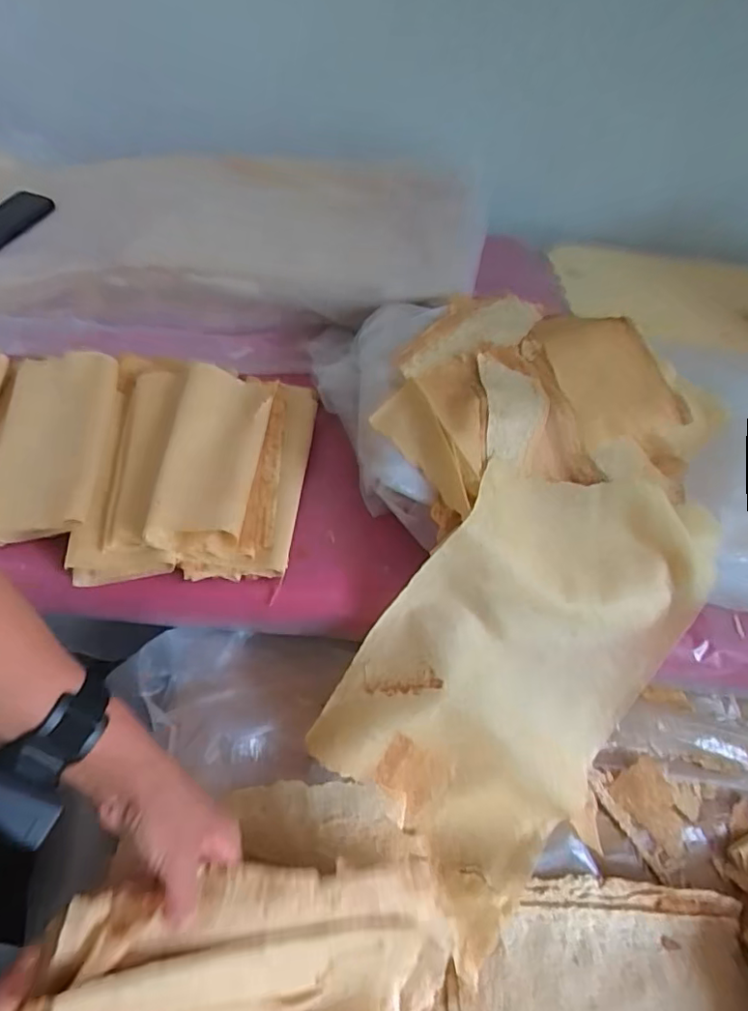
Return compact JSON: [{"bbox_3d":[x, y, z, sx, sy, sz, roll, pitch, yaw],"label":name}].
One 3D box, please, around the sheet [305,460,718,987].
[{"bbox_3d":[0.134,0.153,0.569,0.254,0.081,0.473,33,85,2],"label":"sheet"}]

